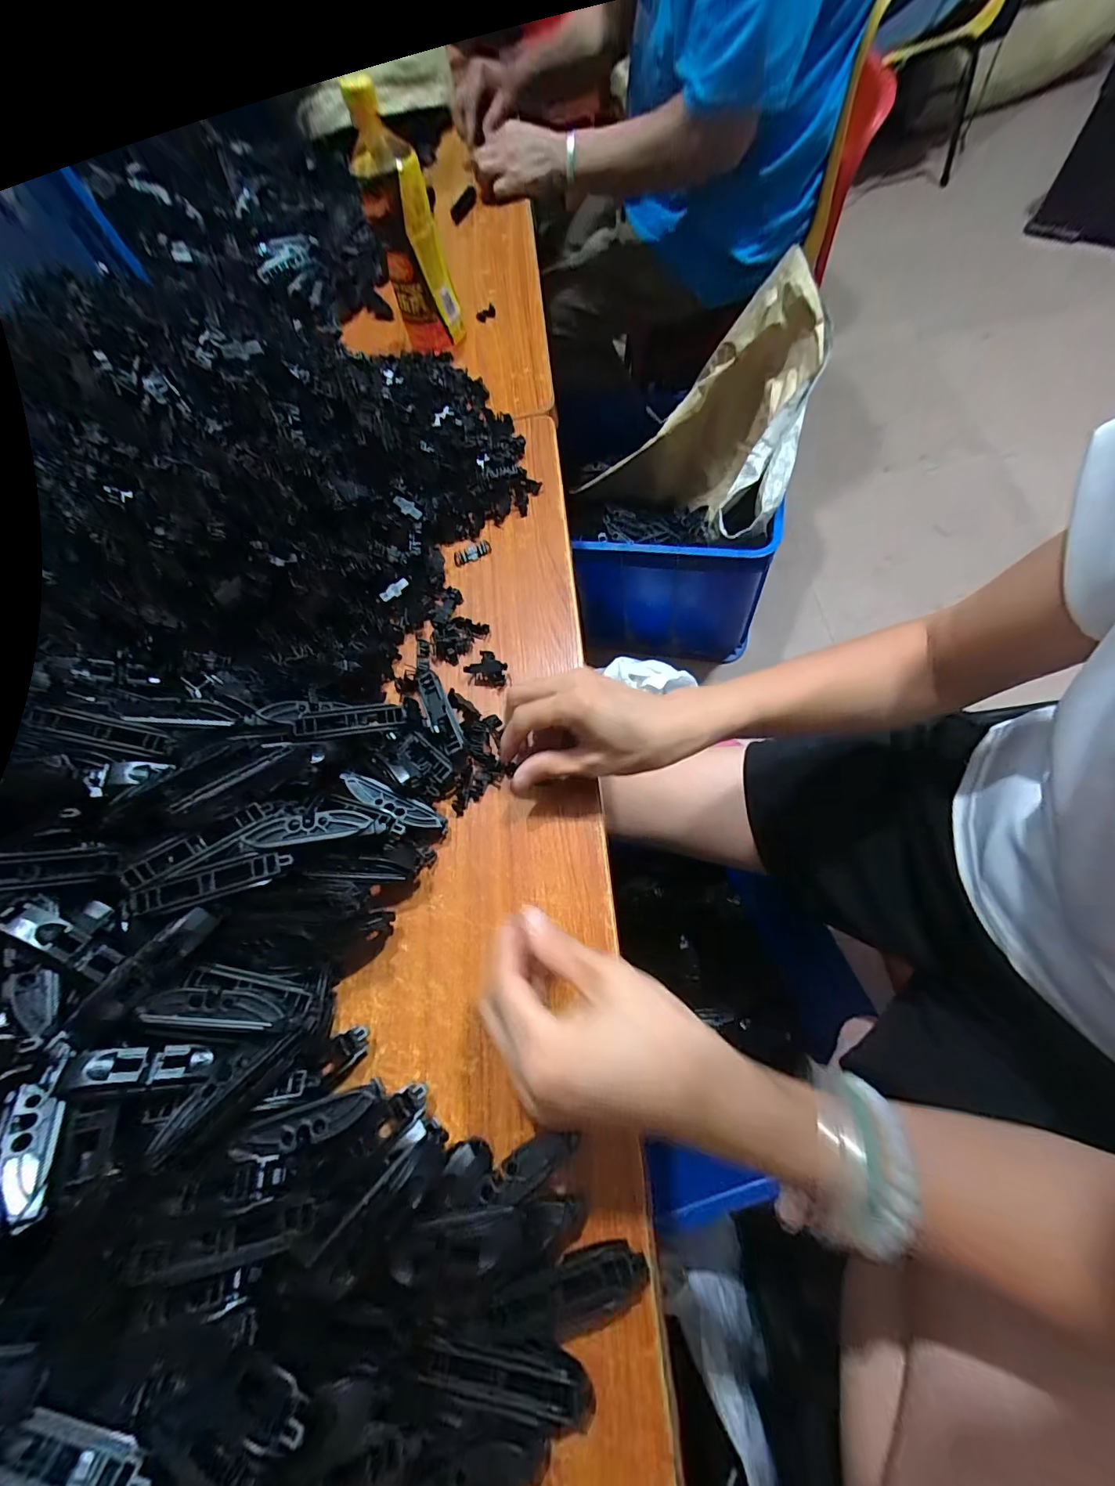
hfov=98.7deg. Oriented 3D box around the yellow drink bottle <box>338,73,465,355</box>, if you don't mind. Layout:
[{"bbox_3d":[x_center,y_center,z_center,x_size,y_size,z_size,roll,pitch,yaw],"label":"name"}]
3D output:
[{"bbox_3d":[-0.156,-0.537,0.501,0.072,0.185,0.079,-17,65,2],"label":"yellow drink bottle"}]

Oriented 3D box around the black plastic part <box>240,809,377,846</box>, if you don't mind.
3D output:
[{"bbox_3d":[-0.148,0.051,0.286,0.068,0.011,0.018,-11,65,-2],"label":"black plastic part"}]

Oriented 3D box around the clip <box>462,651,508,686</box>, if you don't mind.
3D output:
[{"bbox_3d":[-0.057,-0.061,0.379,0.032,0.010,0.030,-4,66,8],"label":"clip"}]

